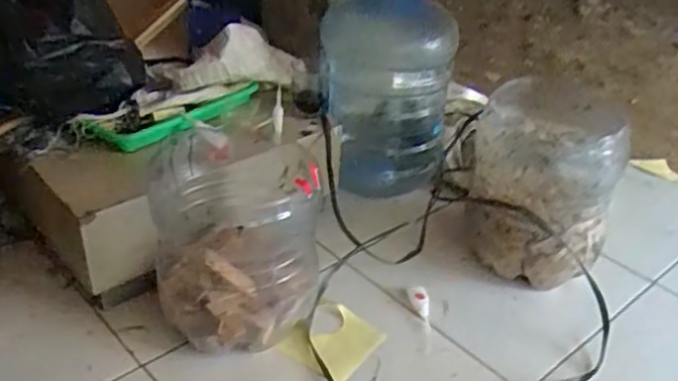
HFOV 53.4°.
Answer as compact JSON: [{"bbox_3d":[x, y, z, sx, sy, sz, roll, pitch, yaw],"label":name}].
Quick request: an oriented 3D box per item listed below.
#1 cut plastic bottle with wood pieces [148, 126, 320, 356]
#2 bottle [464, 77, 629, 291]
[{"bbox_3d":[-0.168,0.071,1.082,0.238,0.281,0.314,-4,35,-11],"label":"cut plastic bottle with wood pieces"},{"bbox_3d":[0.363,-0.022,1.204,0.246,0.321,0.261,16,36,17],"label":"bottle"}]

